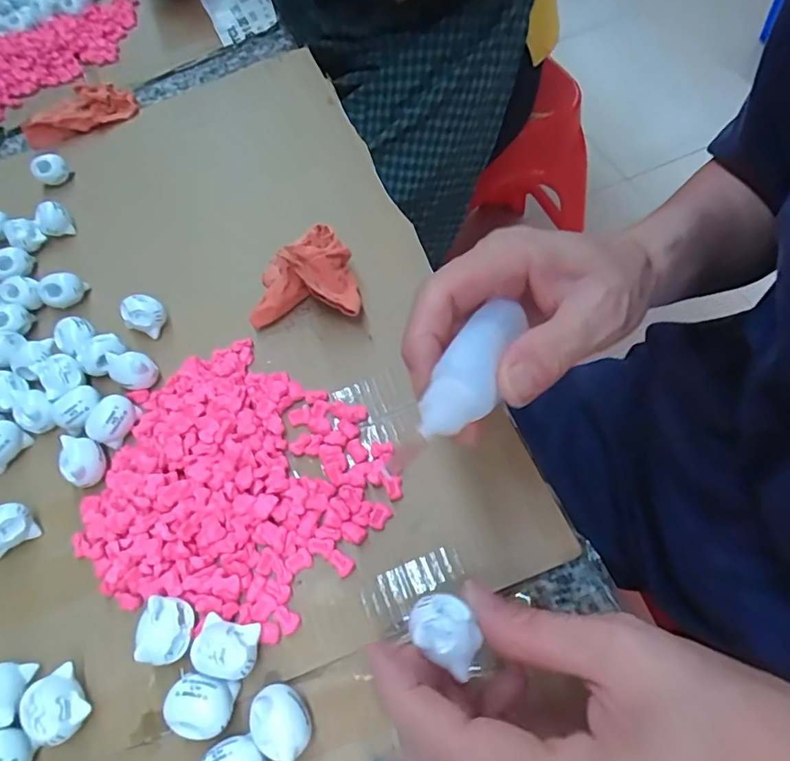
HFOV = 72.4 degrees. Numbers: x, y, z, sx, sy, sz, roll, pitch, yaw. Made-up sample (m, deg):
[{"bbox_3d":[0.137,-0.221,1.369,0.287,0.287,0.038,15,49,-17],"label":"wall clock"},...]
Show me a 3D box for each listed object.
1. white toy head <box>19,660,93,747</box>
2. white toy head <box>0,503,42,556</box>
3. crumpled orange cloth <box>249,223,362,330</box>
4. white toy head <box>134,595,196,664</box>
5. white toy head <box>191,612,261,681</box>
[{"bbox_3d":[-0.138,0.135,0.223,0.021,0.018,0.027,-39,62,-14],"label":"white toy head"},{"bbox_3d":[-0.191,0.074,0.266,0.017,0.022,0.024,35,71,25],"label":"white toy head"},{"bbox_3d":[-0.052,-0.059,0.310,0.064,0.039,0.048,2,58,3],"label":"crumpled orange cloth"},{"bbox_3d":[-0.096,0.106,0.229,0.019,0.017,0.025,-10,59,3],"label":"white toy head"},{"bbox_3d":[-0.069,0.110,0.221,0.025,0.014,0.022,6,61,12],"label":"white toy head"}]

